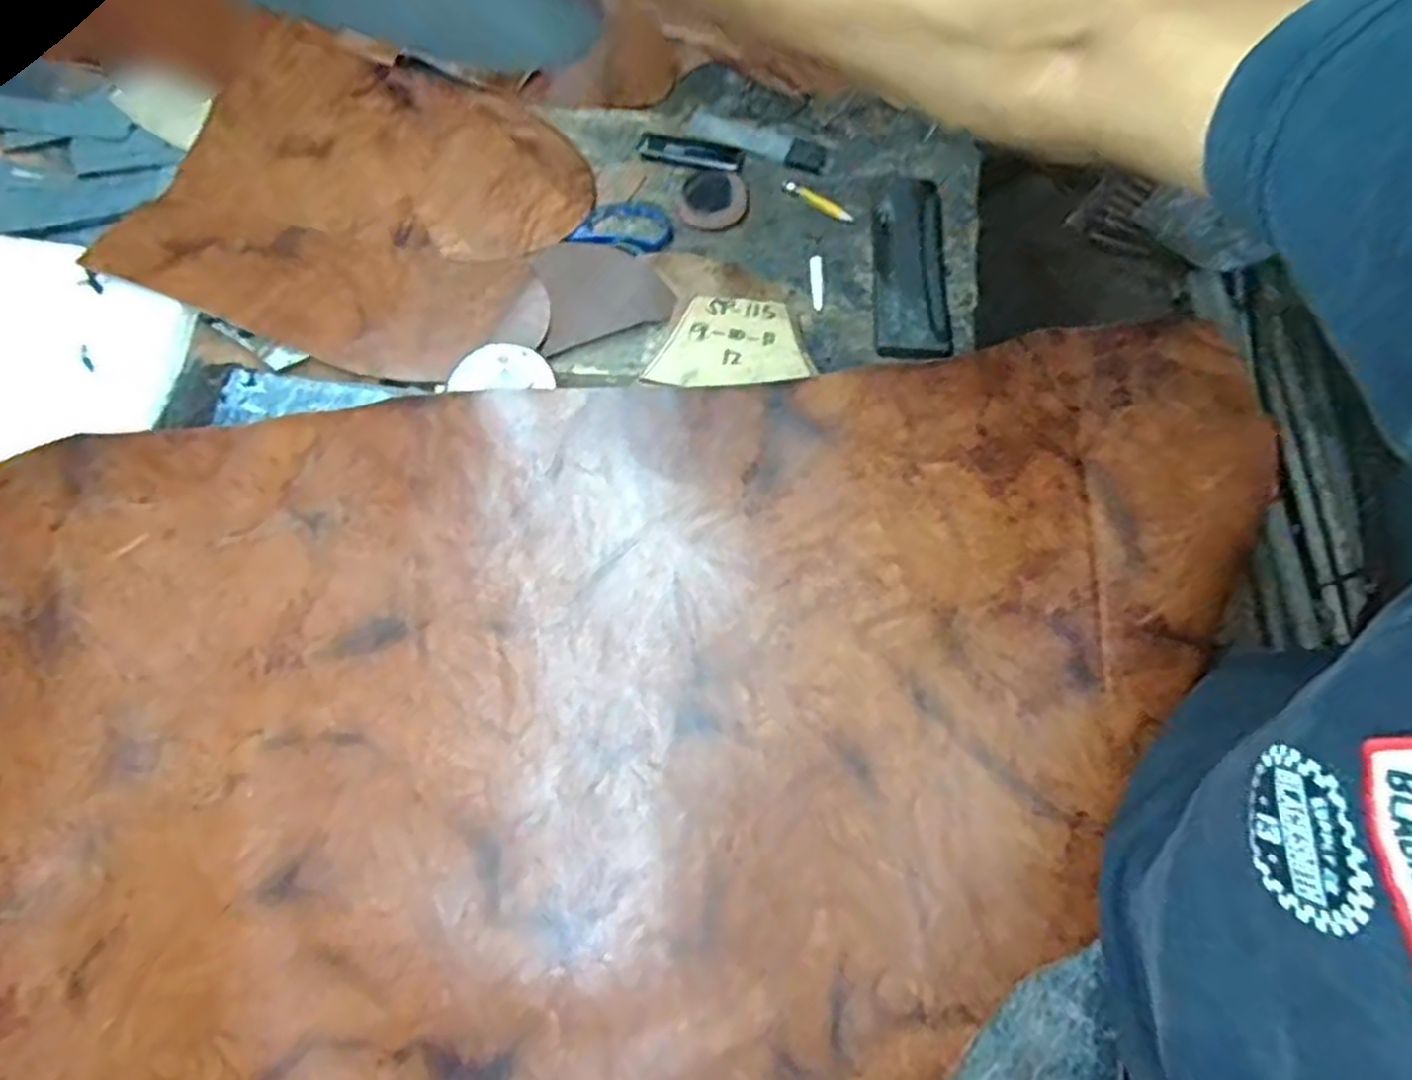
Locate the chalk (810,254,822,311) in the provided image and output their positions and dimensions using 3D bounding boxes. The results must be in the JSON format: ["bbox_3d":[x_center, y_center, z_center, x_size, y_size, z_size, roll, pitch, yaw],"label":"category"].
[{"bbox_3d":[0.085,-0.197,0.579,0.009,0.006,0.044,0,76,-2],"label":"chalk"}]

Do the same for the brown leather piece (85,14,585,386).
[{"bbox_3d":[-0.257,-0.258,0.576,0.286,0.030,0.258,21,76,3],"label":"brown leather piece"}]

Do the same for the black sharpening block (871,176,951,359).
[{"bbox_3d":[0.155,-0.209,0.572,0.053,0.019,0.155,1,76,-2],"label":"black sharpening block"}]

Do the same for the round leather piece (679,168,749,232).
[{"bbox_3d":[0.007,-0.267,0.593,0.051,0.004,0.054,0,76,-2],"label":"round leather piece"}]

